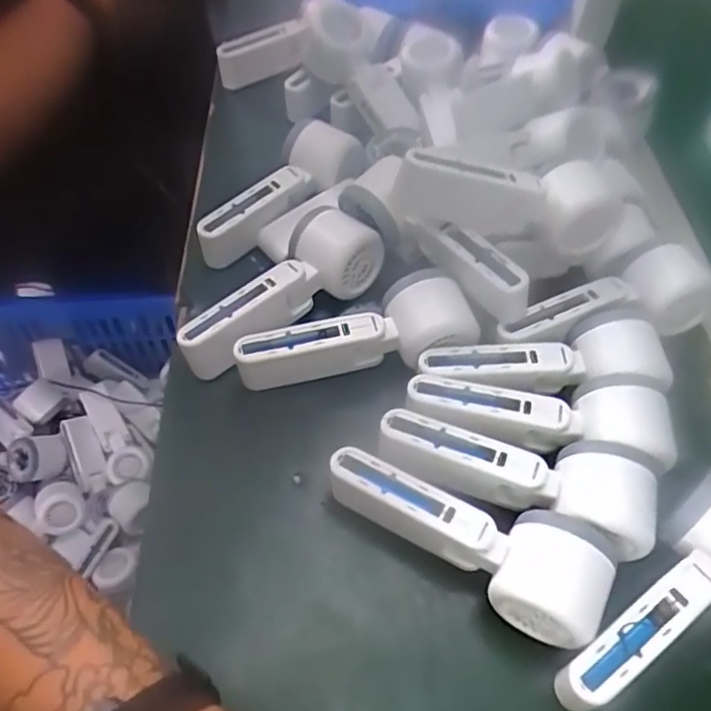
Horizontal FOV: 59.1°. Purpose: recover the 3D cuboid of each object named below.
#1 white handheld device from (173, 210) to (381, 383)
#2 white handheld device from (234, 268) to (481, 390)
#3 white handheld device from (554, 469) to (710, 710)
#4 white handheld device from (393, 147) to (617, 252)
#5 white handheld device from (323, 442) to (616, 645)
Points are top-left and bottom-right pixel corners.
[{"bbox_3d":[-0.056,-0.046,0.452,0.158,0.067,0.052,-29,60,-22],"label":"white handheld device"},{"bbox_3d":[0.000,-0.010,0.427,0.157,0.054,0.057,-16,56,-14],"label":"white handheld device"},{"bbox_3d":[0.168,0.130,0.343,0.149,0.061,0.055,-30,61,-23],"label":"white handheld device"},{"bbox_3d":[0.115,-0.112,0.446,0.192,0.061,0.064,1,52,-23],"label":"white handheld device"},{"bbox_3d":[0.061,0.102,0.362,0.161,0.054,0.057,25,56,14],"label":"white handheld device"}]

